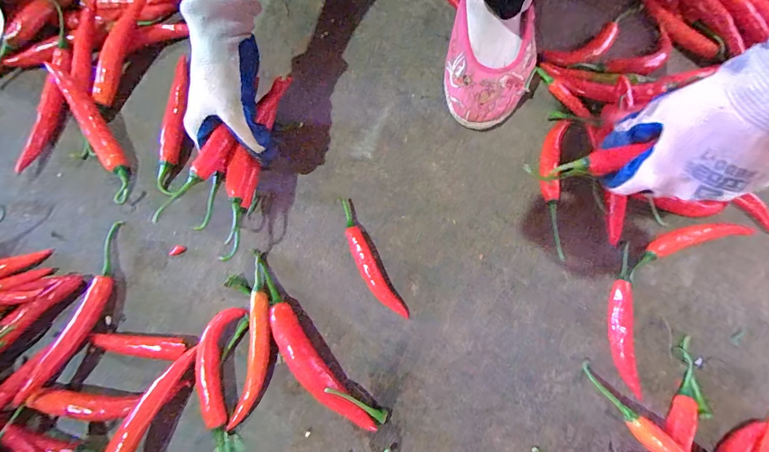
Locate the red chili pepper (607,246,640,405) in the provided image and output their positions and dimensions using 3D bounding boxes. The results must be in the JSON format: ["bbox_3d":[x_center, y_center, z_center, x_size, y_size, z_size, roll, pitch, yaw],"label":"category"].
[{"bbox_3d":[0.226,0.085,0.347,0.023,0.015,0.134,6,75,2],"label":"red chili pepper"}]

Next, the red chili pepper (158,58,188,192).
[{"bbox_3d":[-0.227,-0.114,0.395,0.022,0.017,0.158,-1,77,0],"label":"red chili pepper"}]

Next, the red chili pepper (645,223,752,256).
[{"bbox_3d":[0.312,0.010,0.366,0.110,0.014,0.019,-13,75,-3],"label":"red chili pepper"}]

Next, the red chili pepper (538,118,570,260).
[{"bbox_3d":[0.176,-0.044,0.383,0.028,0.011,0.149,9,75,3],"label":"red chili pepper"}]

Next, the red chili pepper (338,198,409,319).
[{"bbox_3d":[-0.018,0.035,0.367,0.020,0.013,0.130,-29,77,-7],"label":"red chili pepper"}]

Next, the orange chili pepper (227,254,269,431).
[{"bbox_3d":[-0.119,0.105,0.344,0.026,0.015,0.147,4,75,2],"label":"orange chili pepper"}]

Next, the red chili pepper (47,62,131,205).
[{"bbox_3d":[-0.308,-0.103,0.385,0.026,0.020,0.166,-29,90,-7],"label":"red chili pepper"}]

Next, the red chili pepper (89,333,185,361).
[{"bbox_3d":[-0.228,0.111,0.342,0.083,0.014,0.018,6,75,2],"label":"red chili pepper"}]

